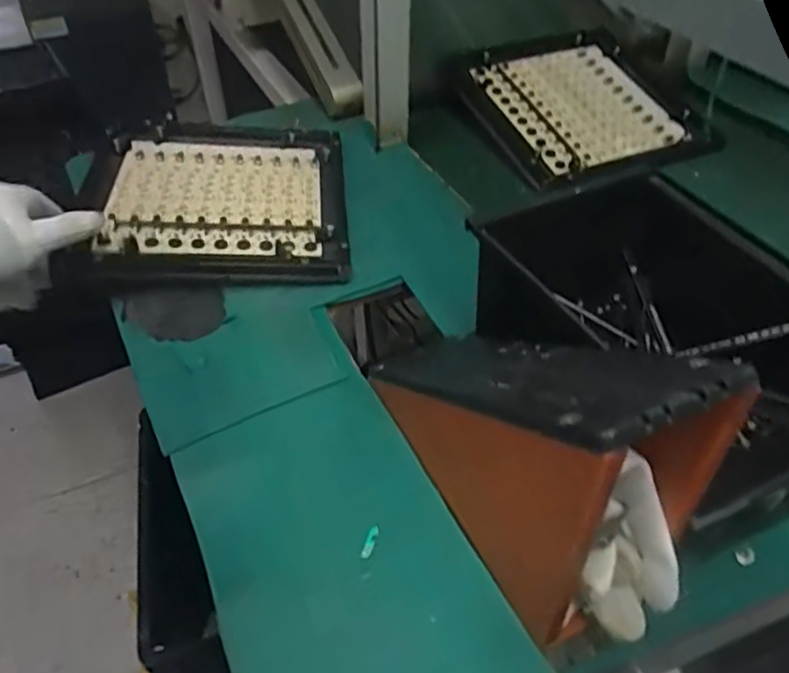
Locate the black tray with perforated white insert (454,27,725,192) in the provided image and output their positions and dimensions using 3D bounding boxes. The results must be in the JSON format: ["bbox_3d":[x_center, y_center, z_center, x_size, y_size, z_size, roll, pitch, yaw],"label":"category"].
[{"bbox_3d":[0.216,-0.284,0.790,0.241,0.018,0.258,-15,57,-16],"label":"black tray with perforated white insert"}]

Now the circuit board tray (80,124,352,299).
[{"bbox_3d":[-0.181,-0.144,0.658,0.254,0.041,0.283,-5,44,-4],"label":"circuit board tray"}]

